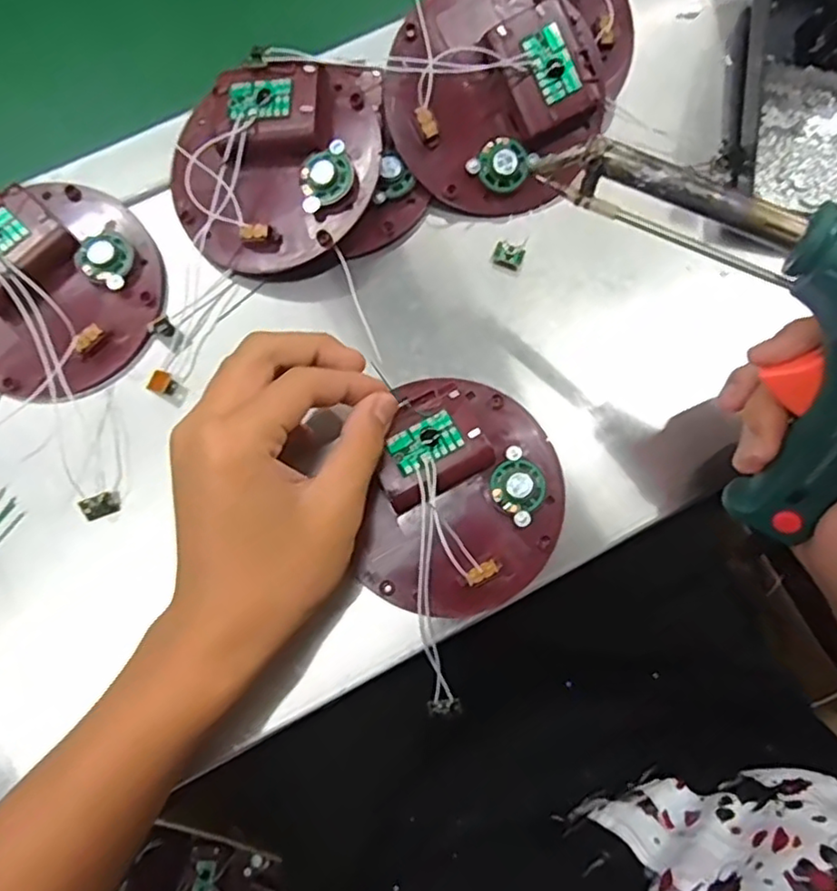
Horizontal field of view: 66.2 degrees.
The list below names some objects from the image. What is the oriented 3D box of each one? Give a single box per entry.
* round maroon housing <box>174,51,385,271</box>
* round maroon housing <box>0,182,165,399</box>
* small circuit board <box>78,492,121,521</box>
[{"bbox_3d":[-0.079,-0.151,0.350,0.118,0.036,0.109,-2,80,-1],"label":"round maroon housing"},{"bbox_3d":[-0.199,-0.085,0.342,0.109,0.028,0.117,0,80,-1],"label":"round maroon housing"},{"bbox_3d":[-0.166,0.032,0.335,0.017,0.010,0.011,-25,81,-5],"label":"small circuit board"}]

